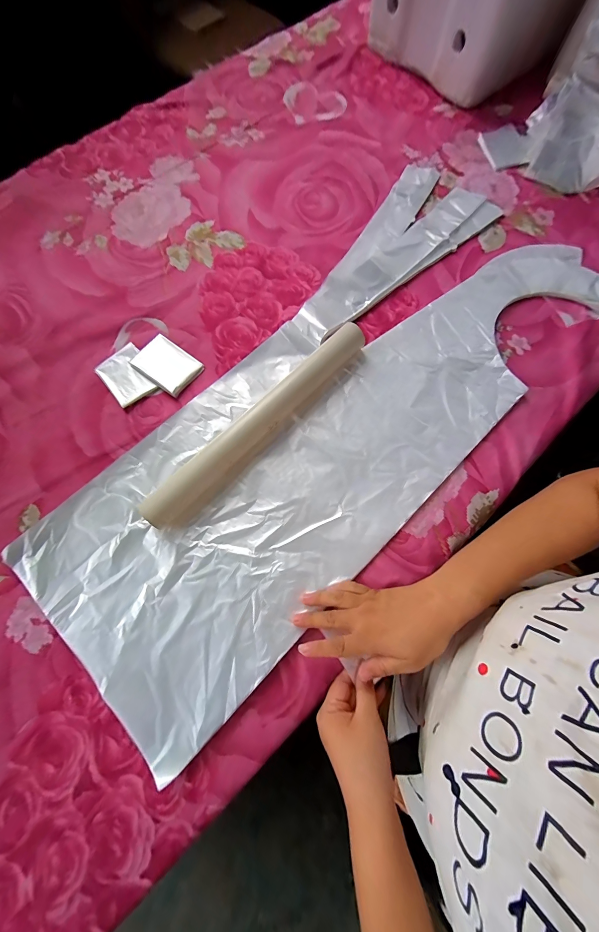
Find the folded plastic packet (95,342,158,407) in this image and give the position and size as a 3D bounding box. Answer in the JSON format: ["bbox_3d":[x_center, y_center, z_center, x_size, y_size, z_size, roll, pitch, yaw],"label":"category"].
[{"bbox_3d":[-0.244,-0.129,0.433,0.065,0.007,0.082,-39,78,-10],"label":"folded plastic packet"}]

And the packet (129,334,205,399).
[{"bbox_3d":[-0.188,-0.145,0.434,0.082,0.011,0.063,36,77,9],"label":"packet"}]

